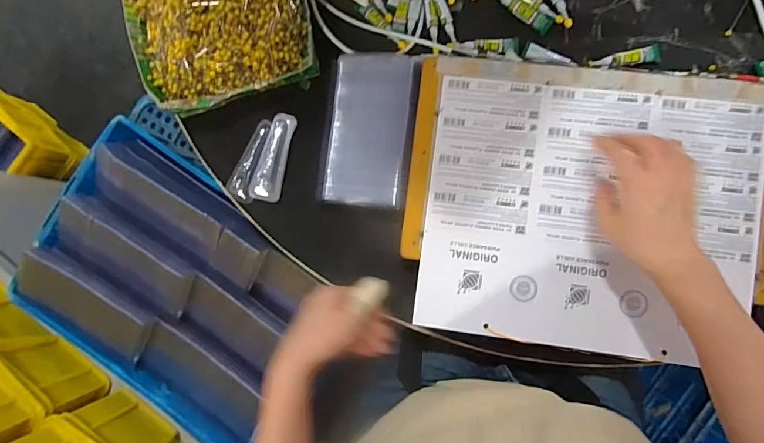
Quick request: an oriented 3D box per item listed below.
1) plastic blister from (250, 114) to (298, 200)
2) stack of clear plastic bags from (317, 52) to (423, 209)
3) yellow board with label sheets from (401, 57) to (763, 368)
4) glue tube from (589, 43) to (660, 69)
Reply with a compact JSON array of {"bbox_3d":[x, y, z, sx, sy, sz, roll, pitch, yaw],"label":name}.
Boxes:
[{"bbox_3d":[-0.132,-0.078,0.511,0.036,0.018,0.107,14,84,6],"label":"plastic blister"},{"bbox_3d":[-0.013,-0.106,0.486,0.100,0.015,0.173,7,83,5],"label":"stack of clear plastic bags"},{"bbox_3d":[0.215,-0.014,0.446,0.371,0.011,0.290,8,88,6],"label":"yellow board with label sheets"},{"bbox_3d":[0.273,-0.181,0.469,0.087,0.014,0.021,-12,86,-7],"label":"glue tube"}]

